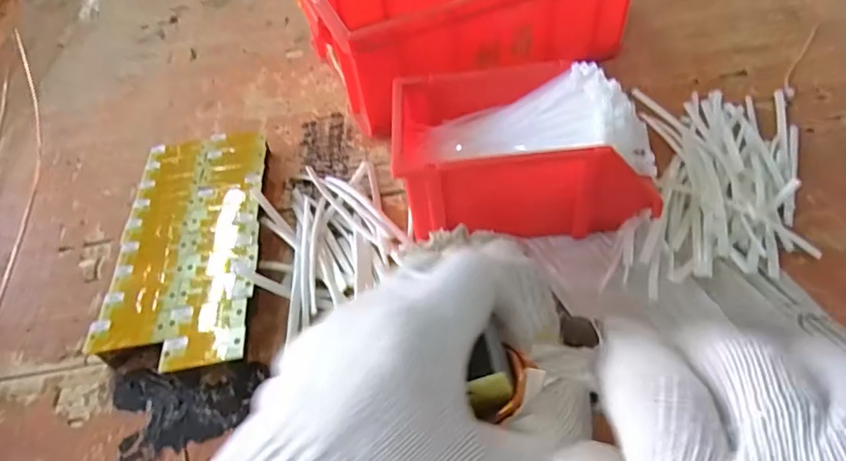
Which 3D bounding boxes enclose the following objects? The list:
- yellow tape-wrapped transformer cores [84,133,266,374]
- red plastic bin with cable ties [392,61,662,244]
[{"bbox_3d":[-0.241,0.010,0.565,0.141,0.042,0.317,-9,46,-2],"label":"yellow tape-wrapped transformer cores"},{"bbox_3d":[0.092,-0.079,0.547,0.229,0.107,0.168,-10,46,-3],"label":"red plastic bin with cable ties"}]

